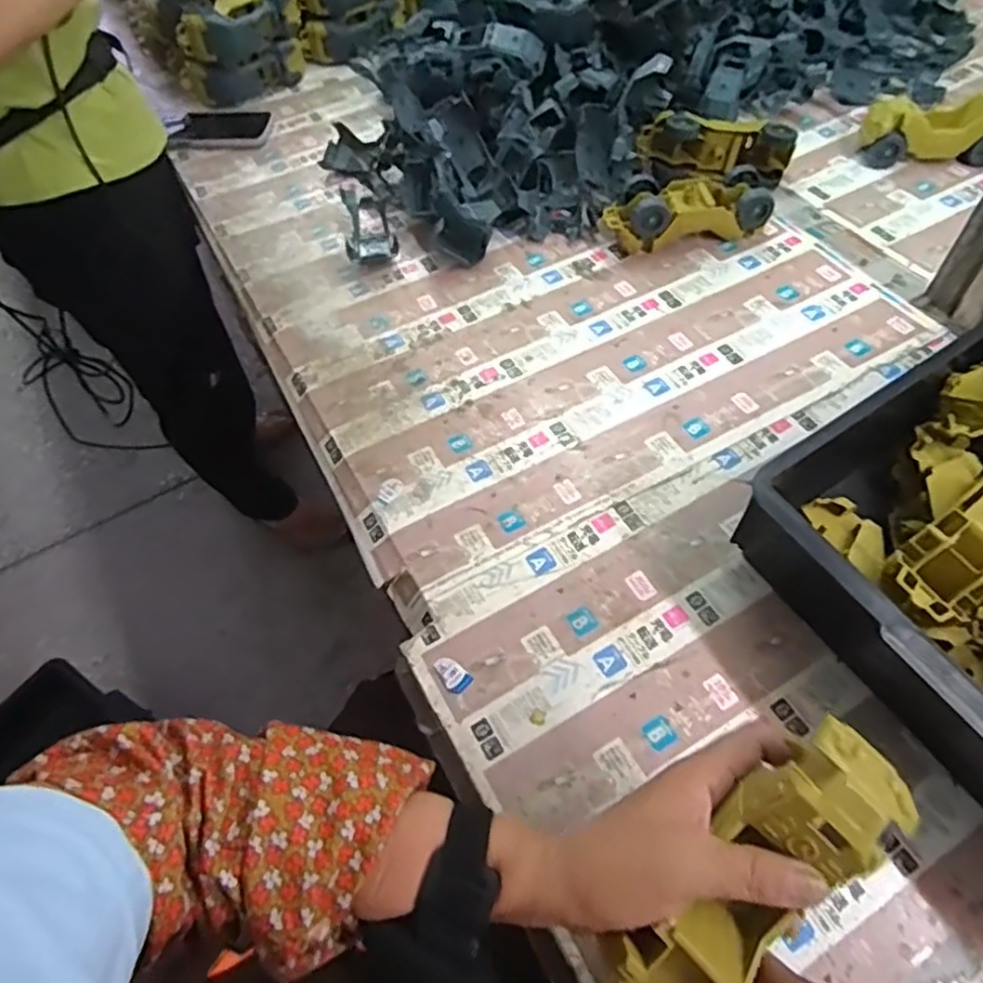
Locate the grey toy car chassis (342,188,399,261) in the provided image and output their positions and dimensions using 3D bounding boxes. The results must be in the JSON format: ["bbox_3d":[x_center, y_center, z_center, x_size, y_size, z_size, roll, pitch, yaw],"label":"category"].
[{"bbox_3d":[-0.144,-0.311,0.788,0.058,0.028,0.107,-11,57,-3],"label":"grey toy car chassis"}]

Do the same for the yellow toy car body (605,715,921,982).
[{"bbox_3d":[0.123,0.186,0.317,0.059,0.043,0.171,41,91,26],"label":"yellow toy car body"}]

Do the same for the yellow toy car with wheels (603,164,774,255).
[{"bbox_3d":[0.210,-0.307,0.740,0.169,0.056,0.068,-6,57,1],"label":"yellow toy car with wheels"}]

